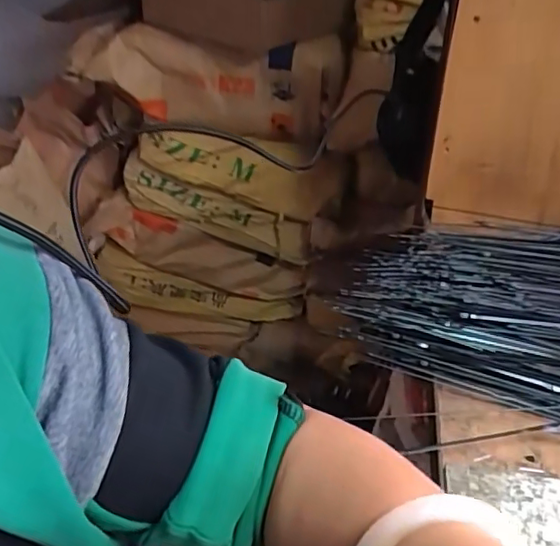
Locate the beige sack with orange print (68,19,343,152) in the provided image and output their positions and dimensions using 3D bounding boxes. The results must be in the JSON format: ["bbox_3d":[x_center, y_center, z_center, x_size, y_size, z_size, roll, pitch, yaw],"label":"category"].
[{"bbox_3d":[-0.148,-0.355,1.106,0.510,0.175,0.106,16,41,21],"label":"beige sack with orange print"}]

